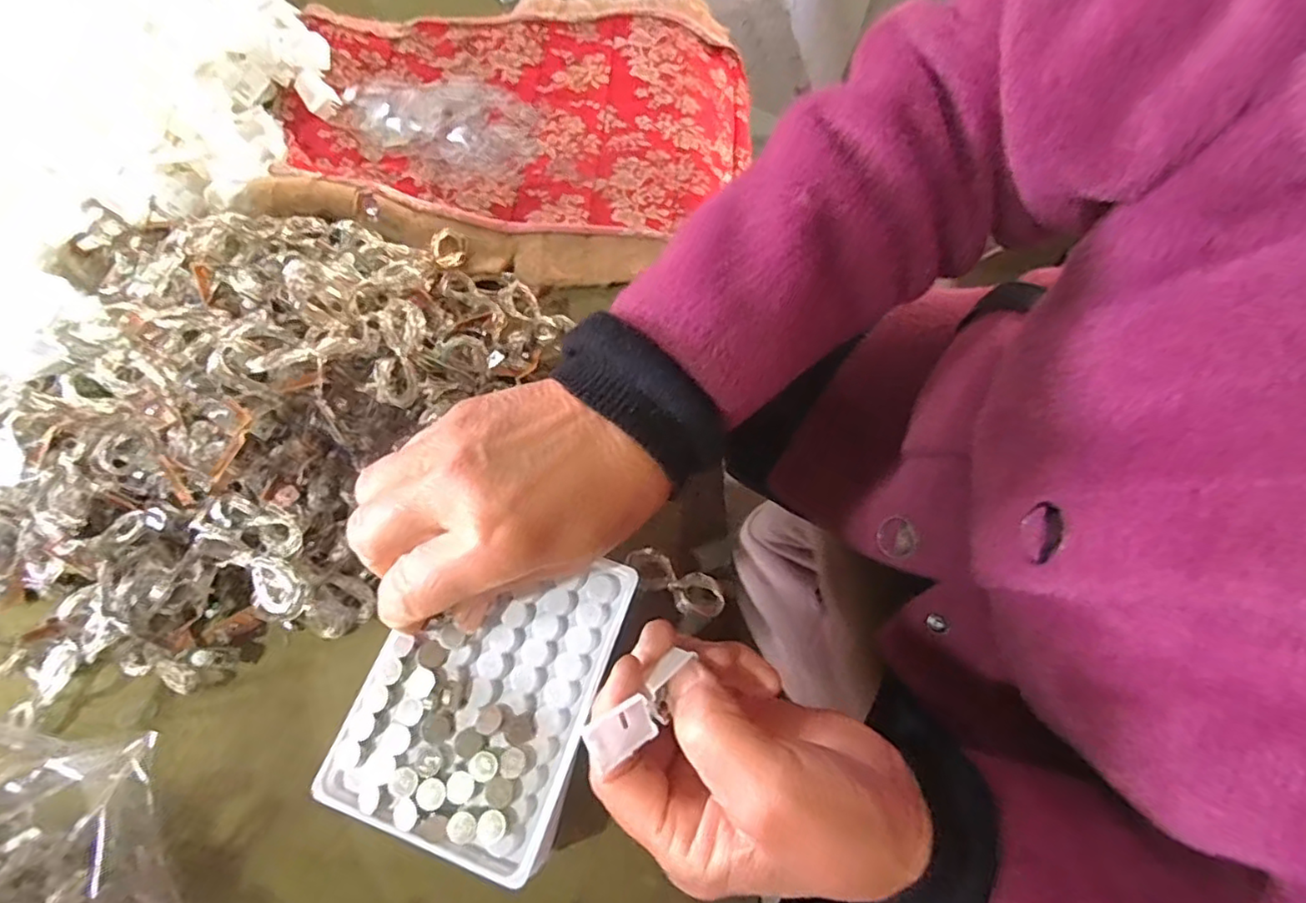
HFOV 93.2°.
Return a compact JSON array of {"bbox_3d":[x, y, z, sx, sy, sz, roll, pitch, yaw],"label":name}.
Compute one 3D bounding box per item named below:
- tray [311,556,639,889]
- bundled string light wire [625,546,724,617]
[{"bbox_3d":[-0.070,0.099,0.264,0.094,0.012,0.125,20,71,5],"label":"tray"},{"bbox_3d":[0.010,0.063,0.299,0.050,0.011,0.021,25,71,7],"label":"bundled string light wire"}]

